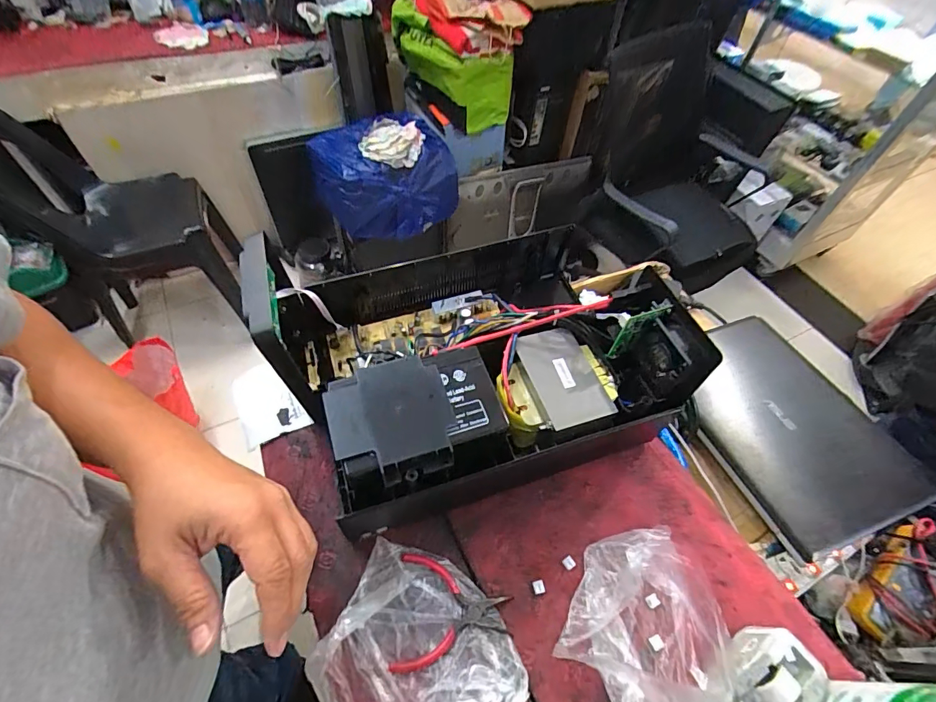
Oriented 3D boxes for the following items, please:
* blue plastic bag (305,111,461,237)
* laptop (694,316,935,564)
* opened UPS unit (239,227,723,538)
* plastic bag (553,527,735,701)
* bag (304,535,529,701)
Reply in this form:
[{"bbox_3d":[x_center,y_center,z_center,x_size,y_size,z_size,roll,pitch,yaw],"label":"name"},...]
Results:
[{"bbox_3d":[-0.273,-0.564,1.455,0.467,0.258,0.317,-6,56,-9],"label":"blue plastic bag"},{"bbox_3d":[0.442,0.102,0.619,0.255,0.027,0.310,-22,59,-18],"label":"laptop"},{"bbox_3d":[0.005,0.000,0.505,0.365,0.176,0.306,-19,58,-16],"label":"opened UPS unit"},{"bbox_3d":[0.174,0.247,0.408,0.147,0.055,0.161,40,61,21],"label":"plastic bag"},{"bbox_3d":[-0.040,0.276,0.390,0.173,0.028,0.158,21,56,10],"label":"bag"}]

